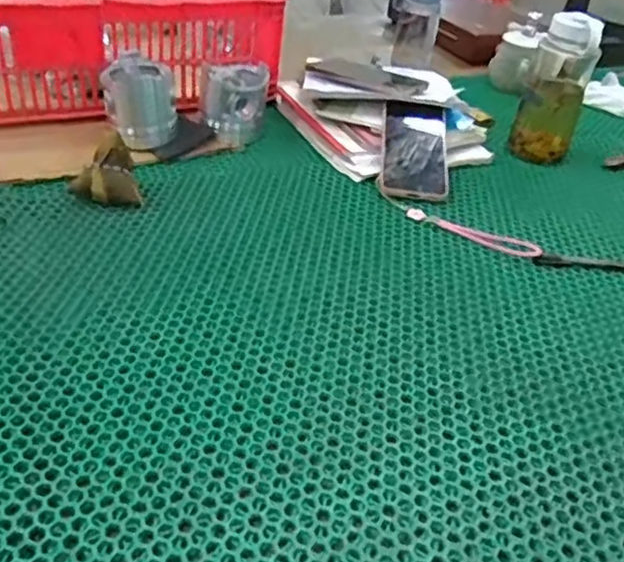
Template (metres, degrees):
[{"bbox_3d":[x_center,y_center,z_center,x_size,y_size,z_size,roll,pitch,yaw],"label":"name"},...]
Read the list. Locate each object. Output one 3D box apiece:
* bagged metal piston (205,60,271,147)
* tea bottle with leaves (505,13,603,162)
[{"bbox_3d":[-0.097,-0.229,0.839,0.079,0.072,0.088,3,37,-4],"label":"bagged metal piston"},{"bbox_3d":[0.314,-0.248,0.842,0.078,0.177,0.072,17,39,15],"label":"tea bottle with leaves"}]

